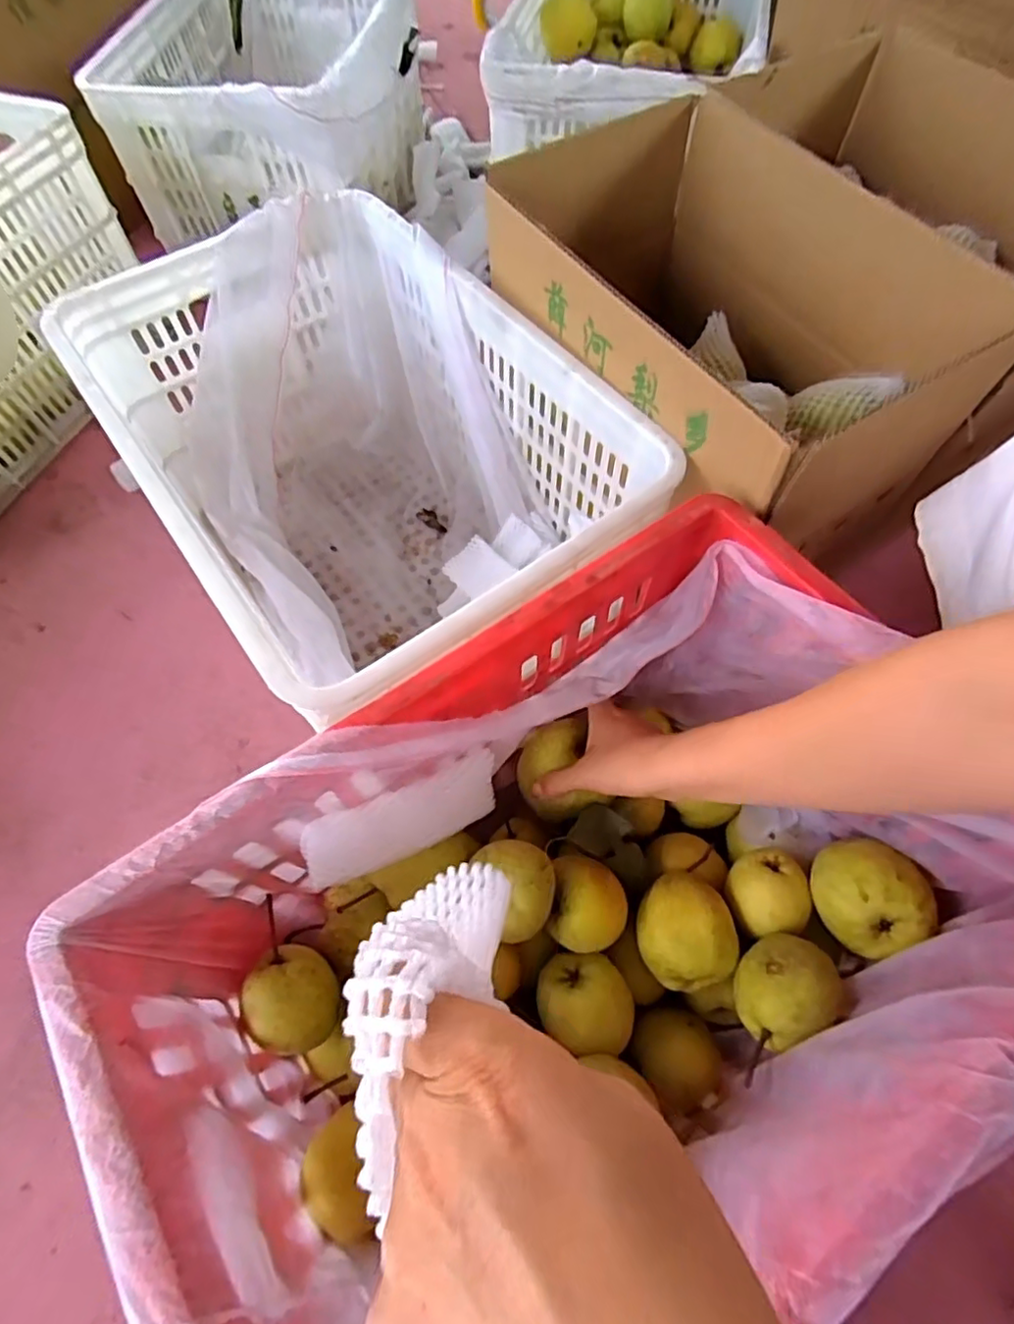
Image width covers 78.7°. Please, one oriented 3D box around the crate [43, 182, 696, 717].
[{"bbox_3d":[-0.141,-0.172,0.647,0.349,0.287,0.518,-34,67,-15],"label":"crate"}]

